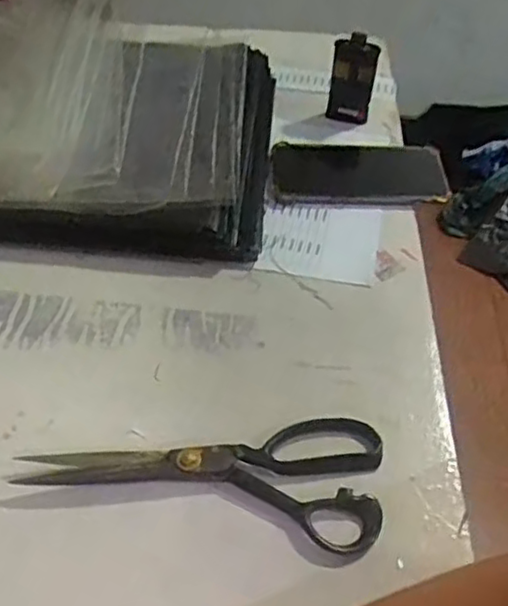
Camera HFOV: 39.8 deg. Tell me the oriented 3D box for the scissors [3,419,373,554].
[{"bbox_3d":[-0.034,0.111,0.482,0.242,0.017,0.090,5,49,3],"label":"scissors"}]

